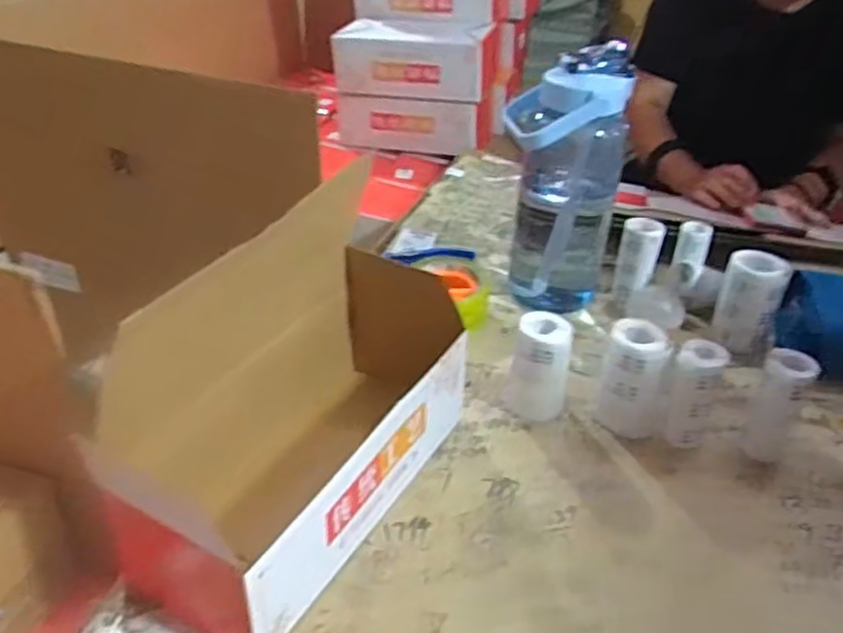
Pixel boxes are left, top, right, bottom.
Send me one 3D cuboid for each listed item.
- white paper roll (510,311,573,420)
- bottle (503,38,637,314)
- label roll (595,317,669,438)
[{"bbox_3d":[0.113,0.050,0.666,0.050,0.098,0.050,2,34,-1],"label":"white paper roll"},{"bbox_3d":[0.158,-0.129,0.798,0.116,0.308,0.092,7,37,1],"label":"bottle"},{"bbox_3d":[0.196,0.061,0.659,0.059,0.100,0.061,15,38,12],"label":"label roll"}]

